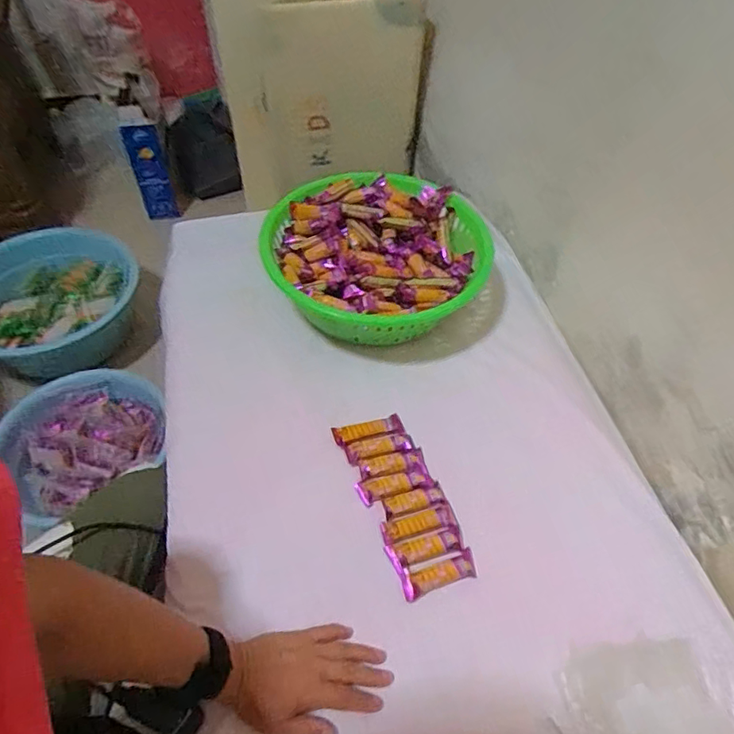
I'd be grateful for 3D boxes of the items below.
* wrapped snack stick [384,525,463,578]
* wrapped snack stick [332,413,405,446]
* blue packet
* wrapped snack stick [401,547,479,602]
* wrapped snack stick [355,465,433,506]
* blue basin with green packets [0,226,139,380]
[{"bbox_3d":[0.068,0.212,0.608,0.086,0.015,0.035,-14,52,-13],"label":"wrapped snack stick"},{"bbox_3d":[0.002,0.083,0.699,0.091,0.009,0.027,-10,52,-10],"label":"wrapped snack stick"},{"bbox_3d":[-0.685,-0.609,1.671,0.117,0.349,0.021,12,57,3],"label":"blue packet"},{"bbox_3d":[0.081,0.236,0.596,0.087,0.022,0.031,-14,52,-13],"label":"wrapped snack stick"},{"bbox_3d":[0.033,0.145,0.653,0.091,0.007,0.031,-14,52,-13],"label":"wrapped snack stick"},{"bbox_3d":[-0.809,-0.167,1.320,0.422,0.138,0.390,1,51,-1],"label":"blue basin with green packets"}]

